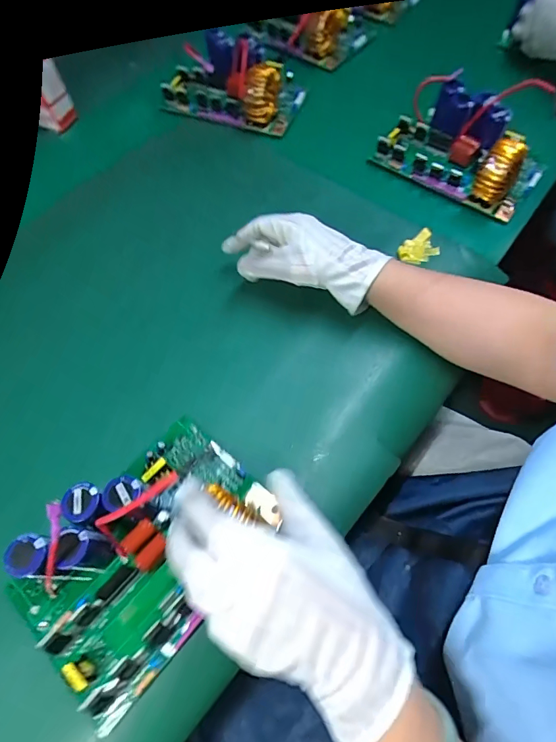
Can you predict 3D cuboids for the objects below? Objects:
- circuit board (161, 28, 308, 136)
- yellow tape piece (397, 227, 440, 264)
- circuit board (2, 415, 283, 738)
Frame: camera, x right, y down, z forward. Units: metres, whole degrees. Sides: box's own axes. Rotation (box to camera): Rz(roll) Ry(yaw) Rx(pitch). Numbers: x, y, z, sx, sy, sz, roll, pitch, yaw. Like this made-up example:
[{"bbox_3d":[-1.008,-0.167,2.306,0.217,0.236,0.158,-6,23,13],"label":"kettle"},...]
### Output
[{"bbox_3d":[-0.065,-0.414,0.590,0.187,0.064,0.098,14,65,8],"label":"circuit board"},{"bbox_3d":[0.166,-0.146,0.486,0.044,0.016,0.033,-29,67,-12],"label":"yellow tape piece"},{"bbox_3d":[-0.106,0.138,0.317,0.132,0.065,0.197,37,70,17],"label":"circuit board"}]

